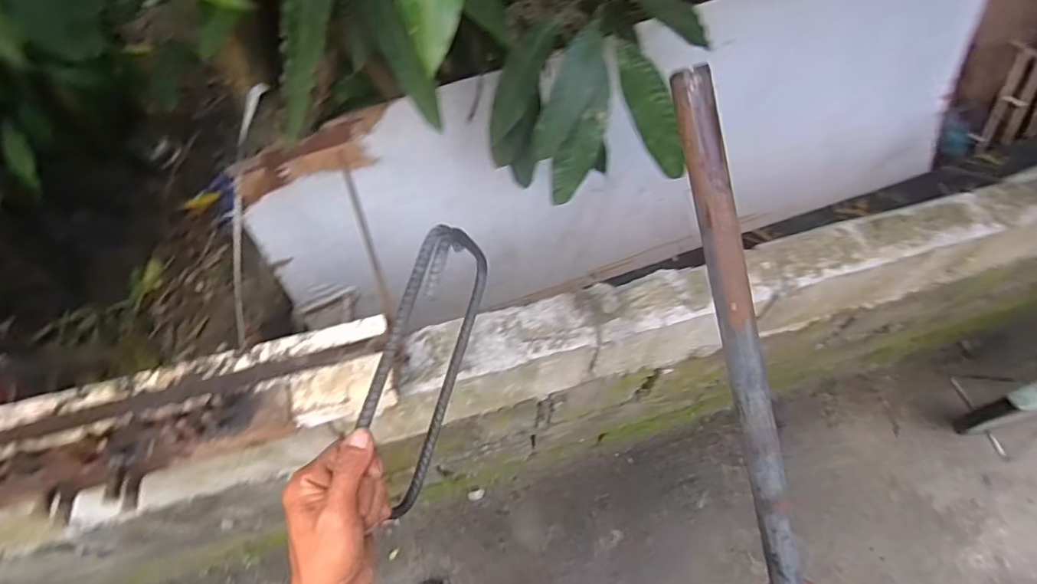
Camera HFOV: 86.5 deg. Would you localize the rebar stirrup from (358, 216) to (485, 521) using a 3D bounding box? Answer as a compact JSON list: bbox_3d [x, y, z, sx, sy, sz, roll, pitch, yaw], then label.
[{"bbox_3d":[-0.086,0.067,0.507,0.021,0.130,0.251,11,69,21],"label":"rebar stirrup"}]

